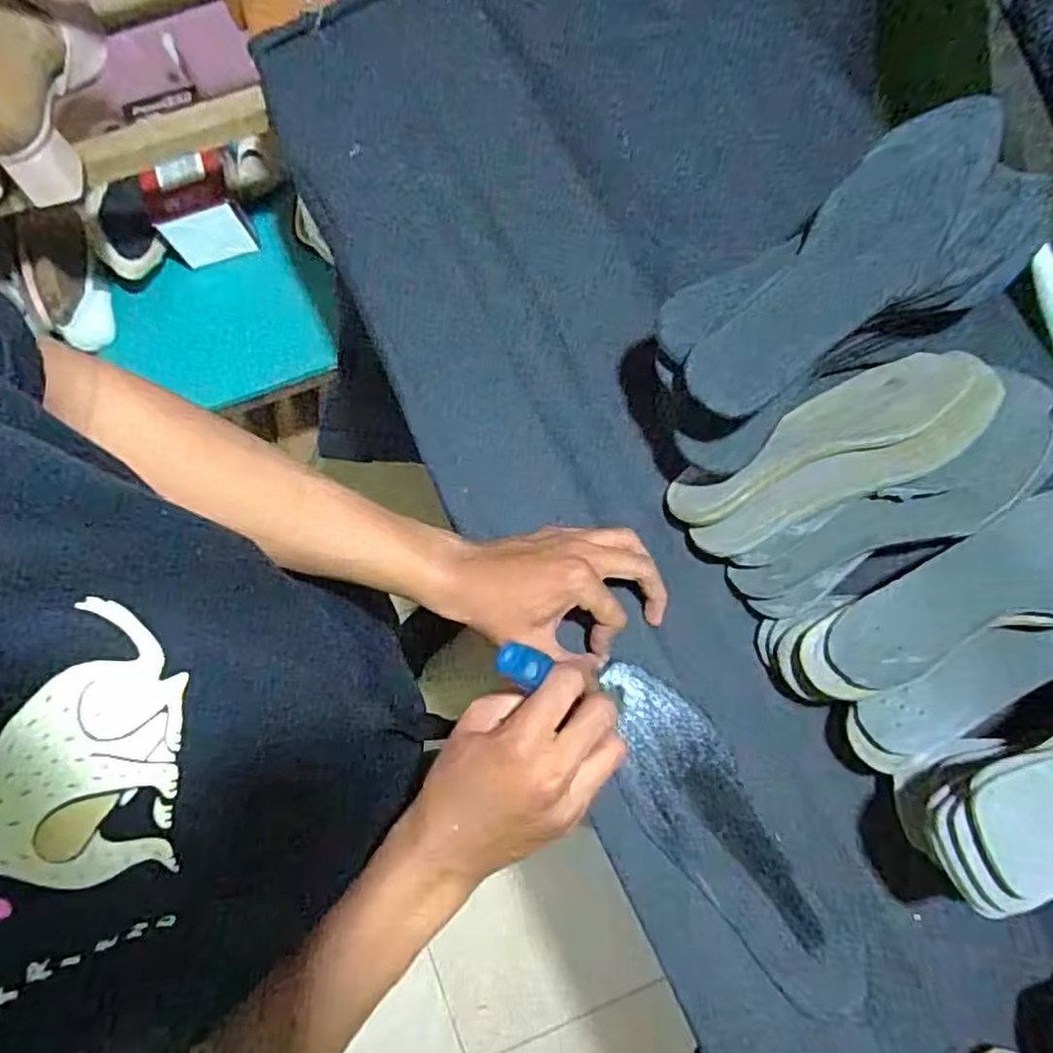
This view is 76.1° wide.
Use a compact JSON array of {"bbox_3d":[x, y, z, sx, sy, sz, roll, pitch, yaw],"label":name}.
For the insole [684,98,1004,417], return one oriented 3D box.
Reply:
[{"bbox_3d":[0.207,-0.169,0.422,0.075,0.017,0.265,41,81,9],"label":"insole"}]

